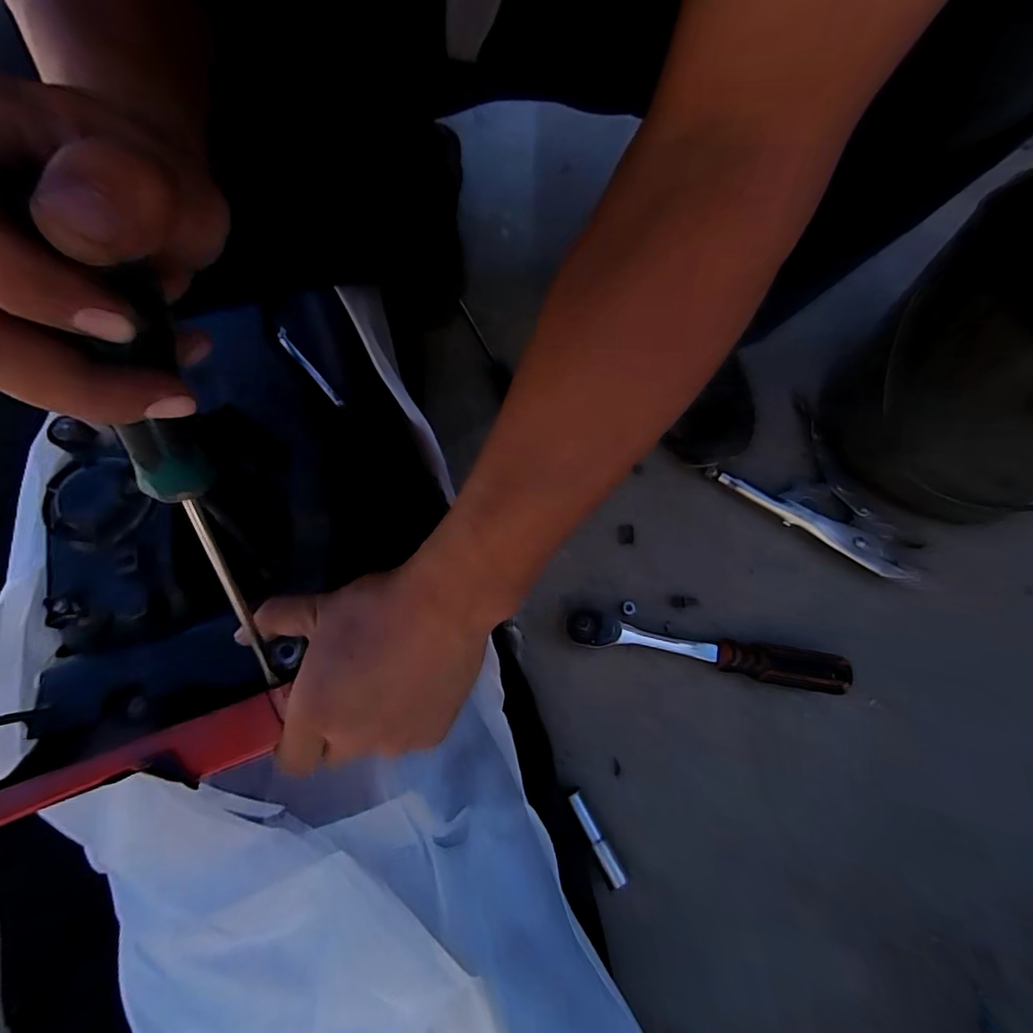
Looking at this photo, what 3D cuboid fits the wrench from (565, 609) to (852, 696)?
[{"bbox_3d":[0.170,0.121,0.475,0.251,0.037,0.042,9,72,4],"label":"wrench"}]

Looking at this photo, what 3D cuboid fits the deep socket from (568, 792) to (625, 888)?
[{"bbox_3d":[0.067,0.271,0.437,0.013,0.014,0.077,-29,73,-9],"label":"deep socket"}]

